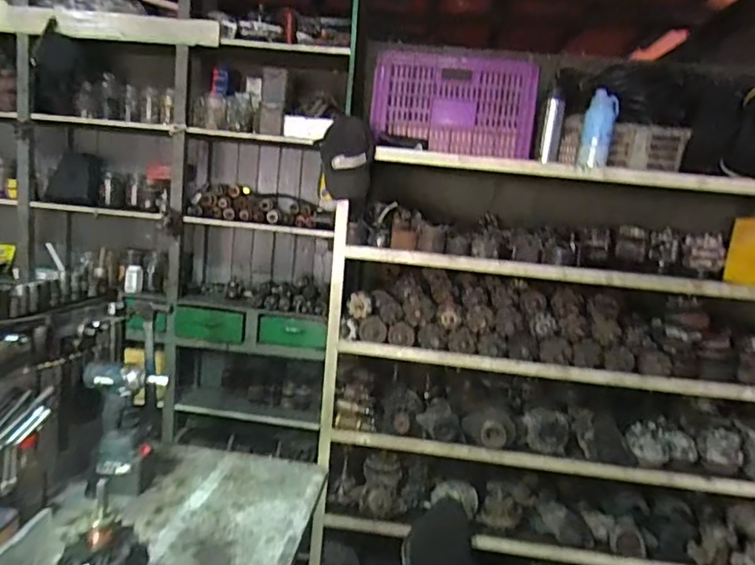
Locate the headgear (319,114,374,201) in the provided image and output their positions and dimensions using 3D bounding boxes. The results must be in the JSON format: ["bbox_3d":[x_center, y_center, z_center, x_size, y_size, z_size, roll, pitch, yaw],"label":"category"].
[{"bbox_3d":[-0.094,-0.386,1.636,0.158,0.242,0.108,5,9,-7],"label":"headgear"}]

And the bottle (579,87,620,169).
[{"bbox_3d":[0.669,-0.467,1.593,0.085,0.229,0.077,8,9,14],"label":"bottle"}]

